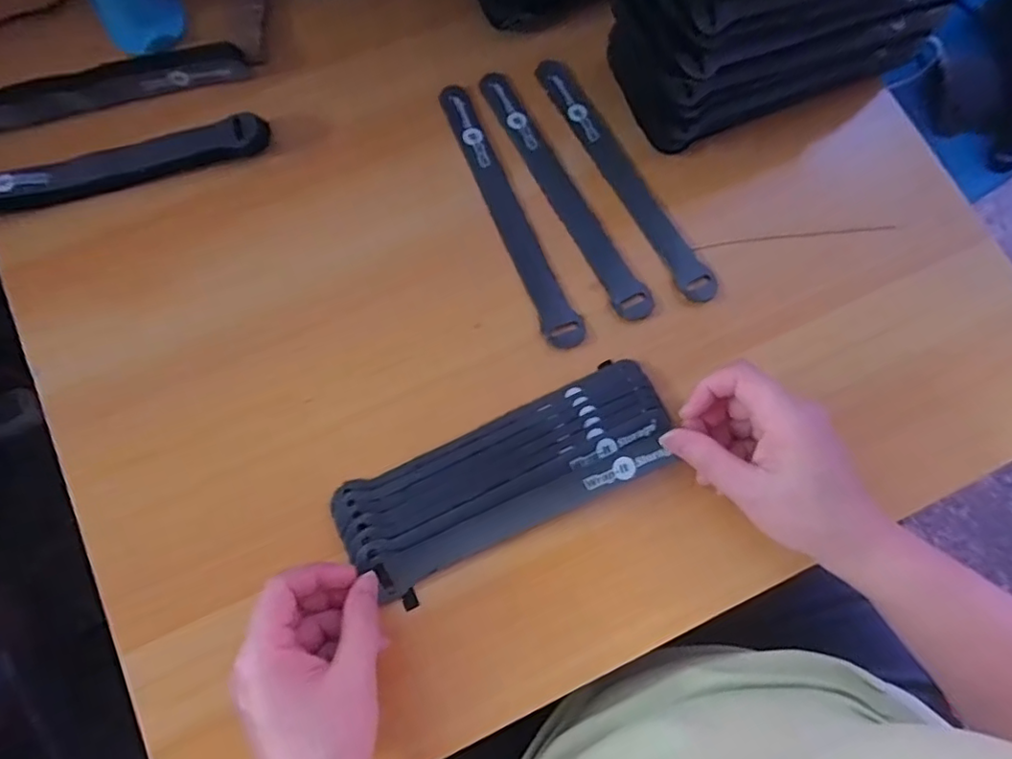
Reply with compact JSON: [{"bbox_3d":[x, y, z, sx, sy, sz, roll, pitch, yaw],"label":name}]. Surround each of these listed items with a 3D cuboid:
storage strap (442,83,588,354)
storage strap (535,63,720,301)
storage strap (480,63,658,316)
[{"bbox_3d":[0.001,-0.113,0.389,0.024,0.004,0.204,-21,75,-5],"label":"storage strap"},{"bbox_3d":[0.077,-0.137,0.391,0.022,0.004,0.201,-28,76,-3],"label":"storage strap"},{"bbox_3d":[0.037,-0.128,0.396,0.023,0.004,0.205,-26,75,-8],"label":"storage strap"}]

